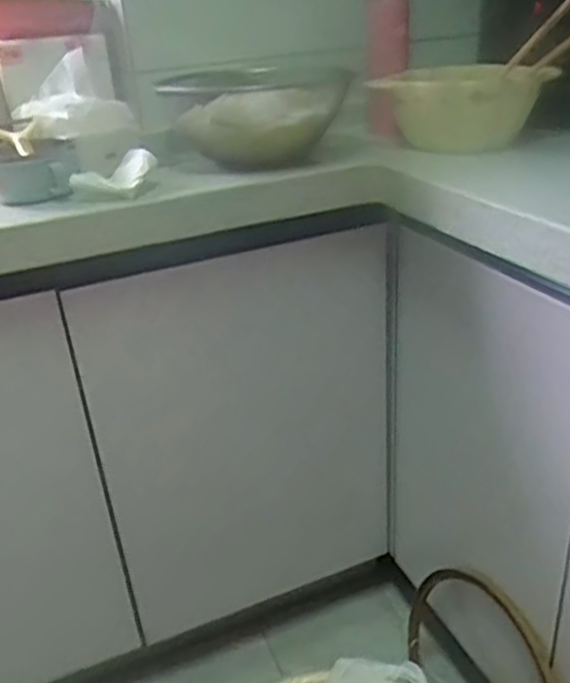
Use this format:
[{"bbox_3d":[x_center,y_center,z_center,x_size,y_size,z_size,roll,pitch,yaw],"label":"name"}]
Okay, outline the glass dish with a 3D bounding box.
[{"bbox_3d":[-0.023,-0.258,0.806,0.194,0.087,0.155,2,29,4],"label":"glass dish"}]

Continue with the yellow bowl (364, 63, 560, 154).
[{"bbox_3d":[0.217,-0.285,0.840,0.190,0.099,0.163,15,33,26],"label":"yellow bowl"}]

